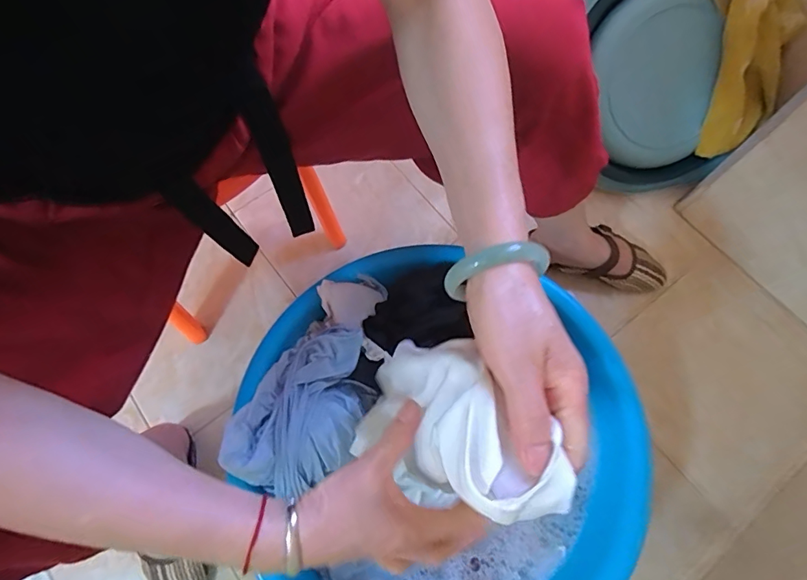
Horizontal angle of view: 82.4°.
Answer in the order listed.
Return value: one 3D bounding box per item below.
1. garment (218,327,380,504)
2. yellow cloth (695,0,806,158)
[{"bbox_3d":[-0.117,0.144,0.566,0.143,0.066,0.201,25,72,8],"label":"garment"},{"bbox_3d":[0.546,-0.397,0.728,0.150,0.073,0.330,-25,117,-9],"label":"yellow cloth"}]

